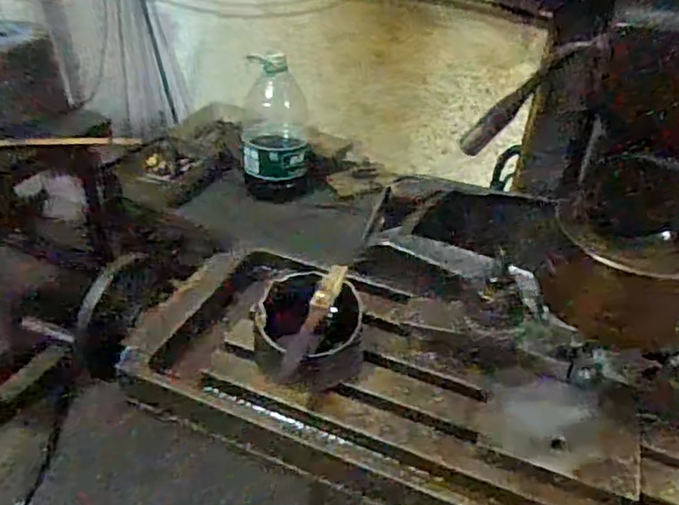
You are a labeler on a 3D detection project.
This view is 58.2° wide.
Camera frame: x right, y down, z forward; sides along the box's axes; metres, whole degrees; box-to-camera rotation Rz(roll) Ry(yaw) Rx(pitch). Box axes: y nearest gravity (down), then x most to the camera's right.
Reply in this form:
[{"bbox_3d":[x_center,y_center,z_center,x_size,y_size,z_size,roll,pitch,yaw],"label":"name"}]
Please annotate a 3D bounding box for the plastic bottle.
[{"bbox_3d":[-0.161,-0.319,1.523,0.170,0.284,0.190,2,38,-4],"label":"plastic bottle"}]

